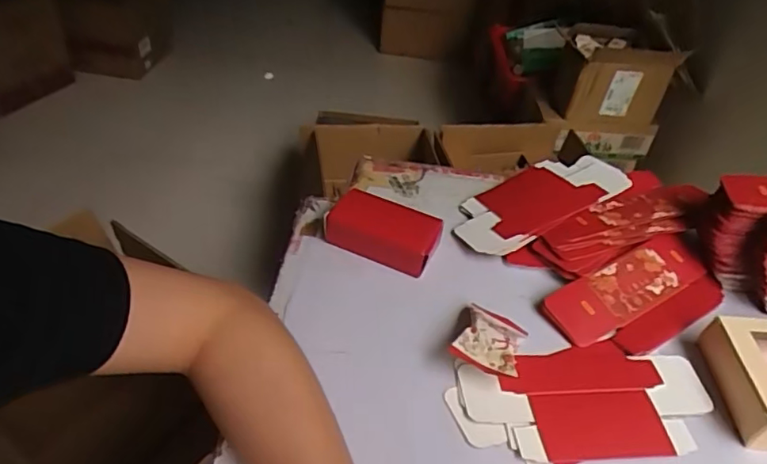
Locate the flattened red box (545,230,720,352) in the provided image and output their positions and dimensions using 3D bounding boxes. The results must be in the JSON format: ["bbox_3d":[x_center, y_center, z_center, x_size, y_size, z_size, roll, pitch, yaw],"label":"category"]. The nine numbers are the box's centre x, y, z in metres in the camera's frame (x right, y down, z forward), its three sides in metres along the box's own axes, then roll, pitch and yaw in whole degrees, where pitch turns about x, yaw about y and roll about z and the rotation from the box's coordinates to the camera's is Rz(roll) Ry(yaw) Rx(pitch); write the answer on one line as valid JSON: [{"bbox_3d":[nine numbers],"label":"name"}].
[{"bbox_3d":[0.219,0.057,0.475,0.165,0.008,0.078,-20,58,-23],"label":"flattened red box"}]

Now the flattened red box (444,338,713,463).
[{"bbox_3d":[0.141,0.120,0.396,0.182,0.013,0.090,-5,42,-13],"label":"flattened red box"}]

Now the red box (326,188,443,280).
[{"bbox_3d":[0.001,-0.002,0.501,0.098,0.038,0.057,21,43,16],"label":"red box"}]

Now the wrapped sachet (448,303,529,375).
[{"bbox_3d":[0.079,0.078,0.423,0.051,0.026,0.066,18,42,12],"label":"wrapped sachet"}]

